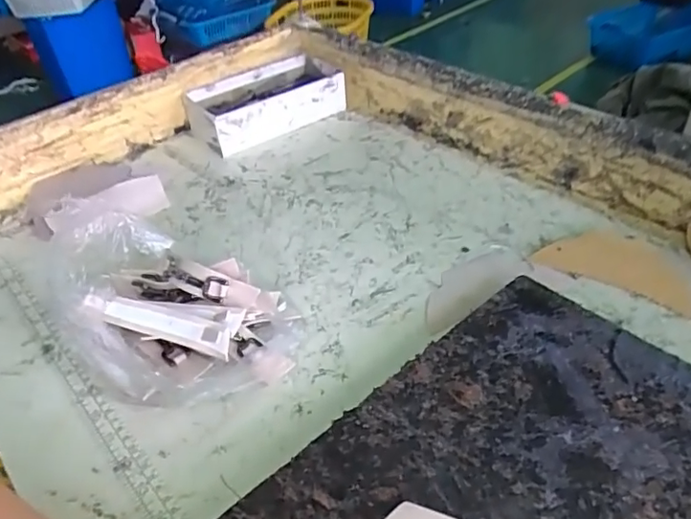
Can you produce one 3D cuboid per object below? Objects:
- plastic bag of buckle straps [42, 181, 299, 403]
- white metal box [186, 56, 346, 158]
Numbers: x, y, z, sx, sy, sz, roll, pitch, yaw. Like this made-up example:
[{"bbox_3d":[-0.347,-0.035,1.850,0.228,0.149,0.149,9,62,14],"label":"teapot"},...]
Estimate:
[{"bbox_3d":[-0.152,0.022,0.451,0.143,0.069,0.238,-33,47,-29],"label":"plastic bag of buckle straps"},{"bbox_3d":[-0.103,-0.204,0.739,0.196,0.059,0.110,-27,44,-24],"label":"white metal box"}]

